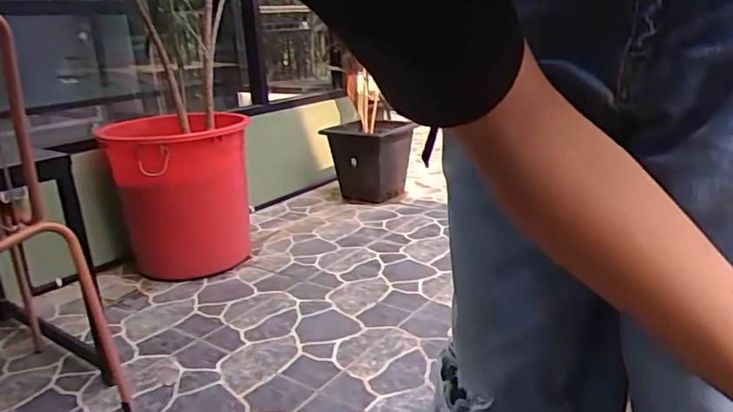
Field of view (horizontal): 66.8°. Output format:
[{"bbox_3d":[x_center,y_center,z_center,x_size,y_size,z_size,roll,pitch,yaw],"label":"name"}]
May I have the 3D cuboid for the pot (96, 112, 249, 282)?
[{"bbox_3d":[-0.591,-0.027,1.825,0.420,0.482,0.432,-7,18,-12],"label":"pot"}]

